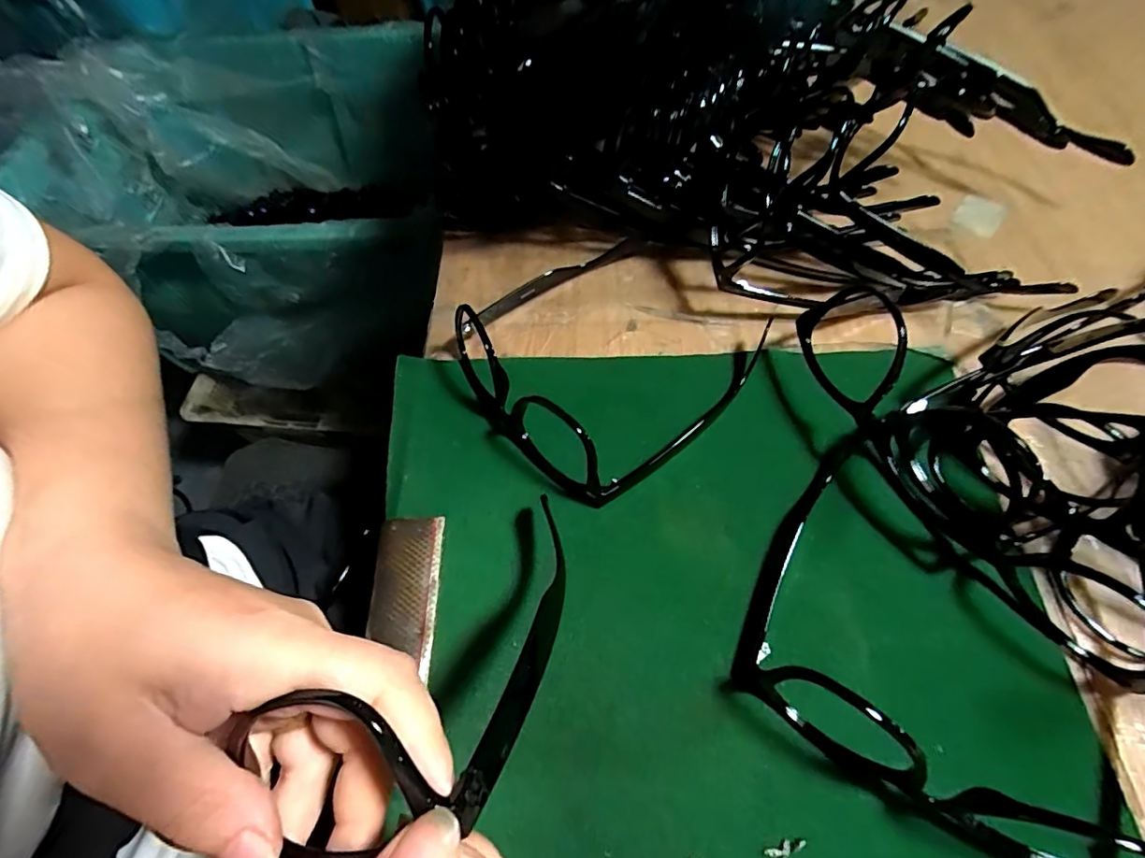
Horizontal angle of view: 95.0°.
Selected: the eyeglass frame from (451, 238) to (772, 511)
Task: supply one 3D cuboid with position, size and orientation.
[{"bbox_3d":[0.016,-0.060,0.310,0.158,0.050,0.161,-37,65,-17],"label":"eyeglass frame"}]

